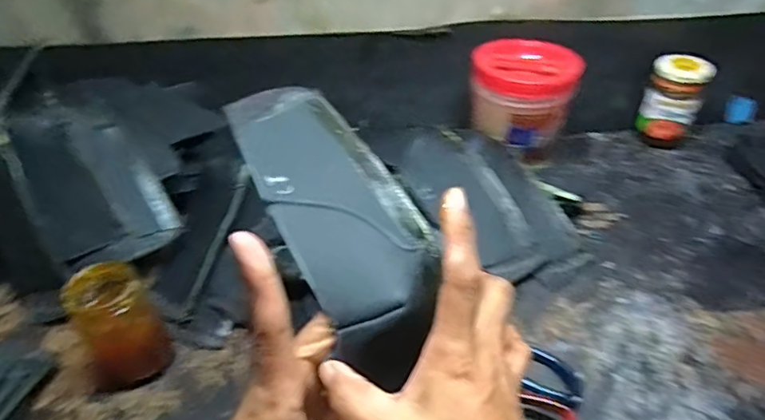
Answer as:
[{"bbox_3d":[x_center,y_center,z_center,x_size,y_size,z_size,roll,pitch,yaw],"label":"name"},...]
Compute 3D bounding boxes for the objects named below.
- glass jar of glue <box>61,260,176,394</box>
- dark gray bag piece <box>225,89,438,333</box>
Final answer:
[{"bbox_3d":[-0.234,0.102,0.469,0.069,0.108,0.059,-27,49,-24],"label":"glass jar of glue"},{"bbox_3d":[-0.033,-0.015,0.329,0.082,0.009,0.173,-23,62,-29],"label":"dark gray bag piece"}]

